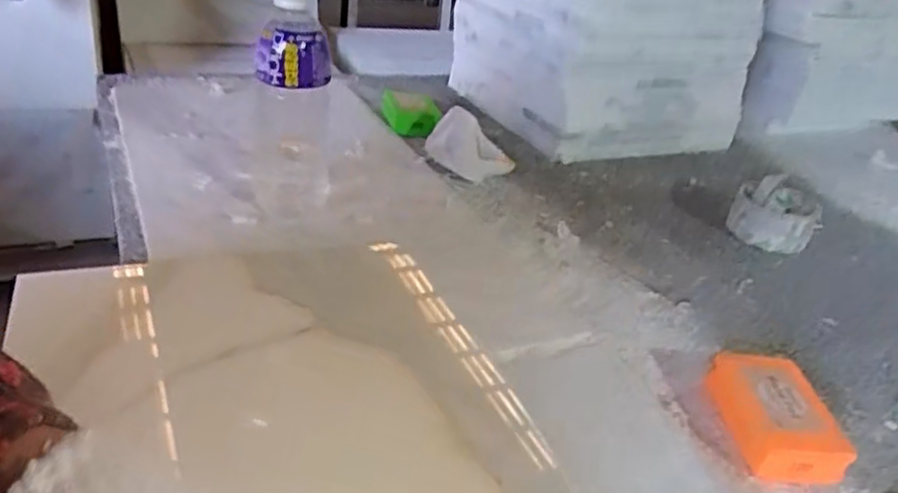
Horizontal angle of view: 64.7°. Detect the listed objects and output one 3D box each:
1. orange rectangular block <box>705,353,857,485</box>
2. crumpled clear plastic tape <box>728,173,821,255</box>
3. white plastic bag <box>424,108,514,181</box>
[{"bbox_3d":[0.220,0.112,0.485,0.058,0.034,0.099,5,28,-6],"label":"orange rectangular block"},{"bbox_3d":[0.348,-0.038,0.757,0.085,0.058,0.081,19,30,20],"label":"crumpled clear plastic tape"},{"bbox_3d":[0.020,-0.119,0.810,0.068,0.044,0.099,-10,33,-30],"label":"white plastic bag"}]

